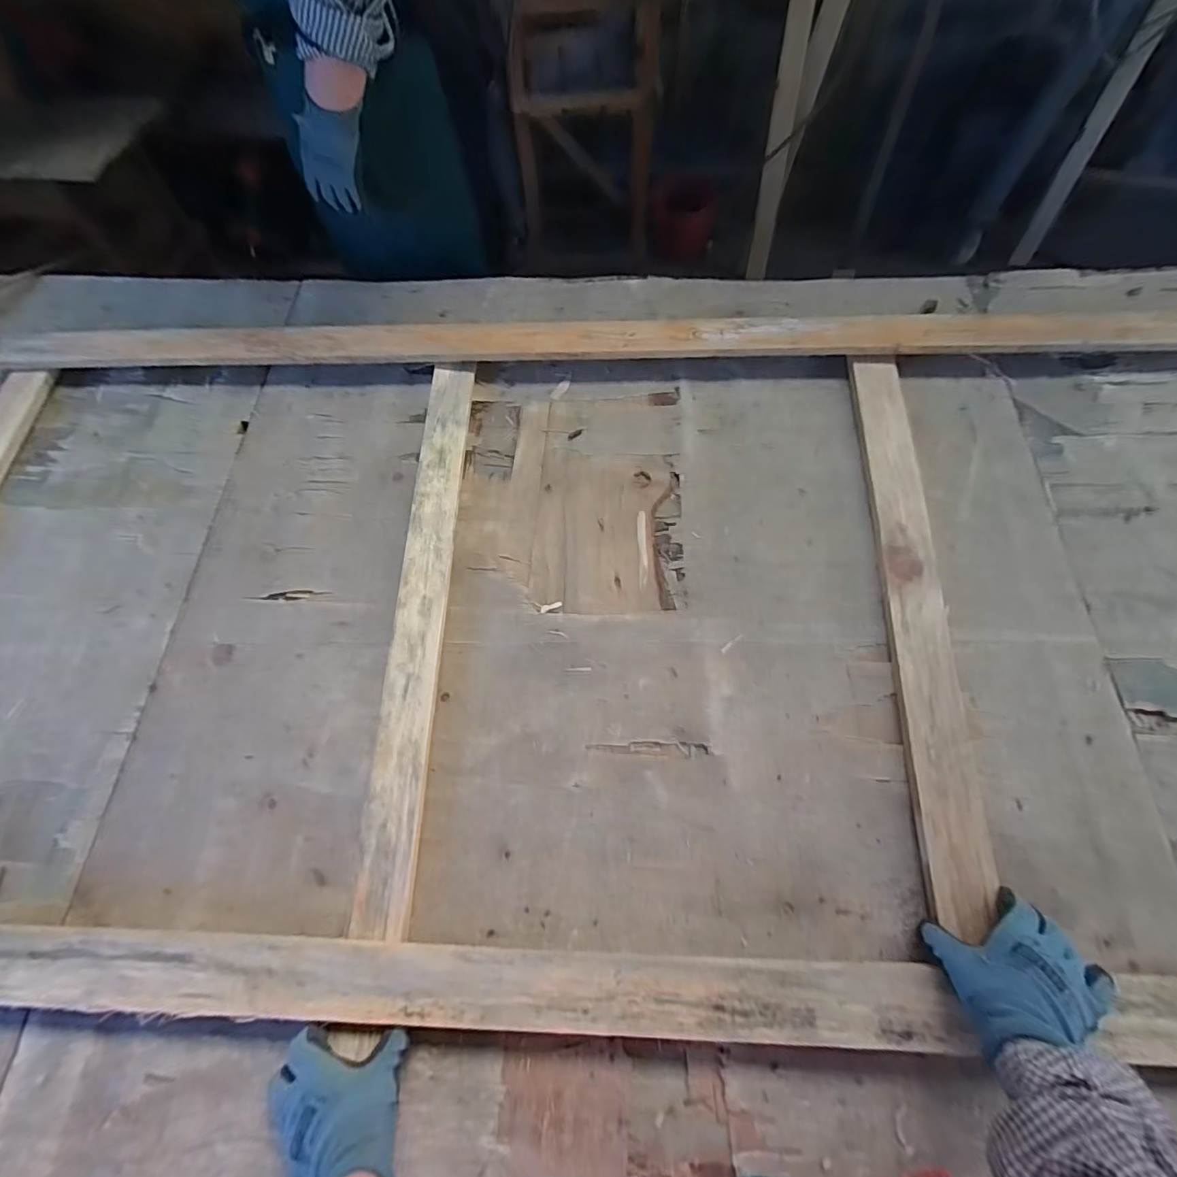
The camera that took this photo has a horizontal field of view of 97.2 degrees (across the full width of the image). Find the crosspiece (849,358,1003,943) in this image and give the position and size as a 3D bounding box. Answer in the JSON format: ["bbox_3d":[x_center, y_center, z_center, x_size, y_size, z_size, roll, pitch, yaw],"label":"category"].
[{"bbox_3d":[0.383,-0.002,0.606,0.068,0.021,0.679,3,68,4],"label":"crosspiece"}]

